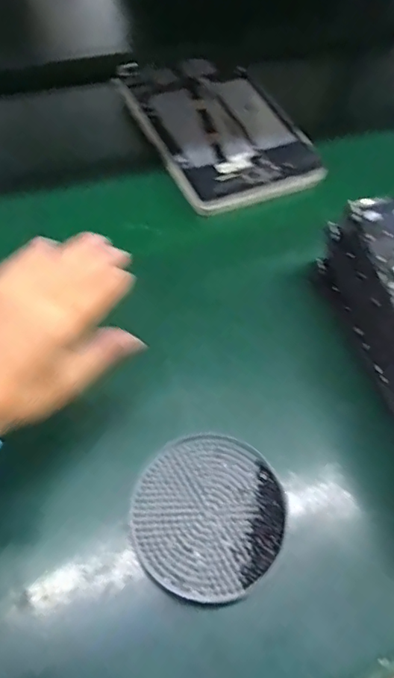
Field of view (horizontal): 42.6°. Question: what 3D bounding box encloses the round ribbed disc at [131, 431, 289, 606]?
[{"bbox_3d":[0.009,0.126,0.369,0.106,0.006,0.112,28,61,13],"label":"round ribbed disc"}]

